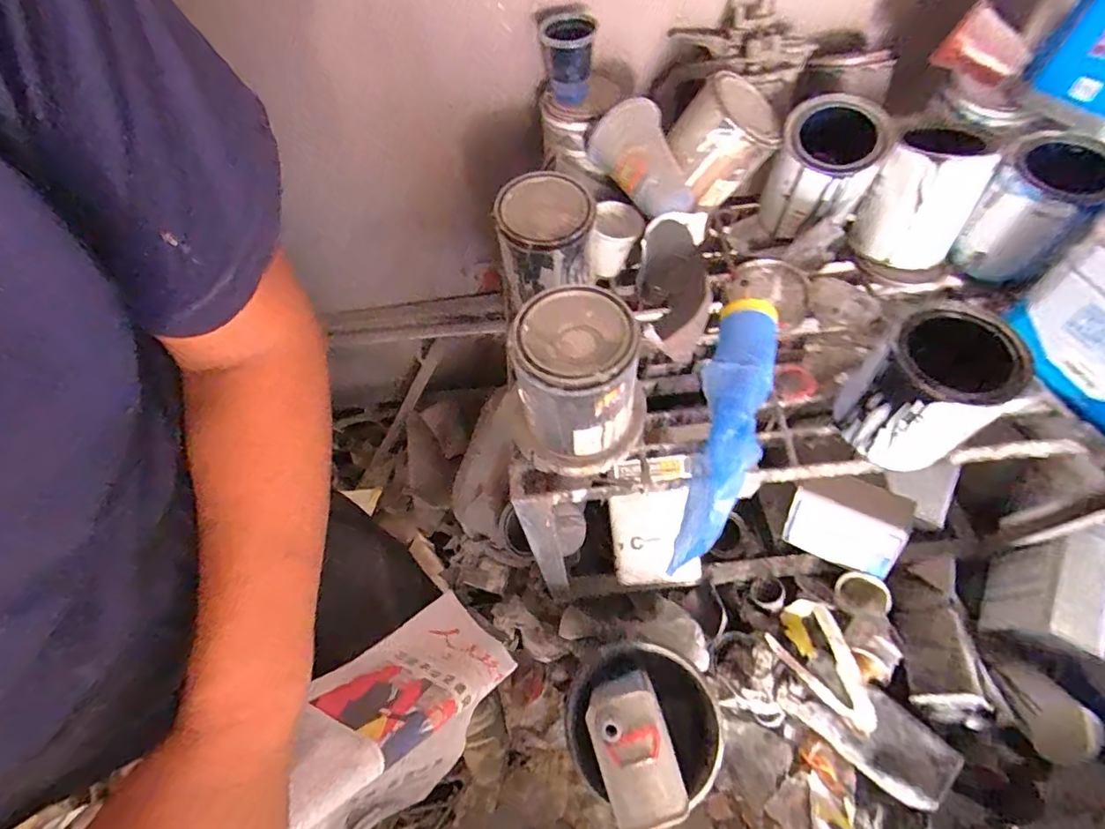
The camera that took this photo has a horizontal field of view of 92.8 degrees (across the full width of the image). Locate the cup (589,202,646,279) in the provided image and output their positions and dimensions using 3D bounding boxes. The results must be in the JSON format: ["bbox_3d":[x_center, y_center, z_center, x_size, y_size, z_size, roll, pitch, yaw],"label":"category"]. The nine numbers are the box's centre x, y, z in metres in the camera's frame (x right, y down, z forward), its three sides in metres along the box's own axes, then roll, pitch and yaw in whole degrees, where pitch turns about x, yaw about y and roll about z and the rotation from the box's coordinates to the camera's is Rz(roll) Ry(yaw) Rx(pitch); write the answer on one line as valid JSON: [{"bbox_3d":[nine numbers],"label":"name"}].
[{"bbox_3d":[0.075,-0.207,0.628,0.058,0.061,0.063,0,58,0],"label":"cup"}]

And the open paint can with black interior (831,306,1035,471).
[{"bbox_3d":[0.338,-0.019,0.484,0.095,0.132,0.090,0,58,0],"label":"open paint can with black interior"}]

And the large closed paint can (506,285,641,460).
[{"bbox_3d":[0.020,-0.033,0.478,0.107,0.127,0.099,-5,58,-3],"label":"large closed paint can"}]

